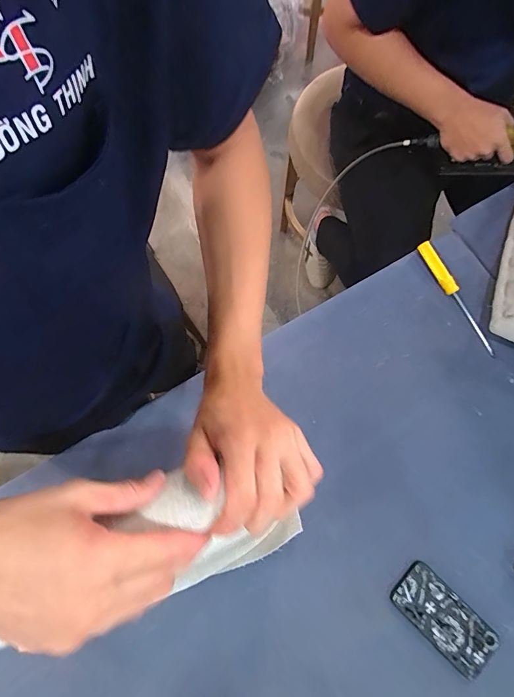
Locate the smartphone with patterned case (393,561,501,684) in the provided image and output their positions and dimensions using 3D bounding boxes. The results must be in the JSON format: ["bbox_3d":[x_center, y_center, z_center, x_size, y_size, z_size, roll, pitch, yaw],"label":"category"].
[{"bbox_3d":[0.291,0.419,0.582,0.160,0.013,0.080,43,80,12],"label":"smartphone with patterned case"}]

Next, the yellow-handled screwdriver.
[{"bbox_3d":[0.378,-0.099,0.704,0.025,0.031,0.238,-30,75,-7],"label":"yellow-handled screwdriver"}]

